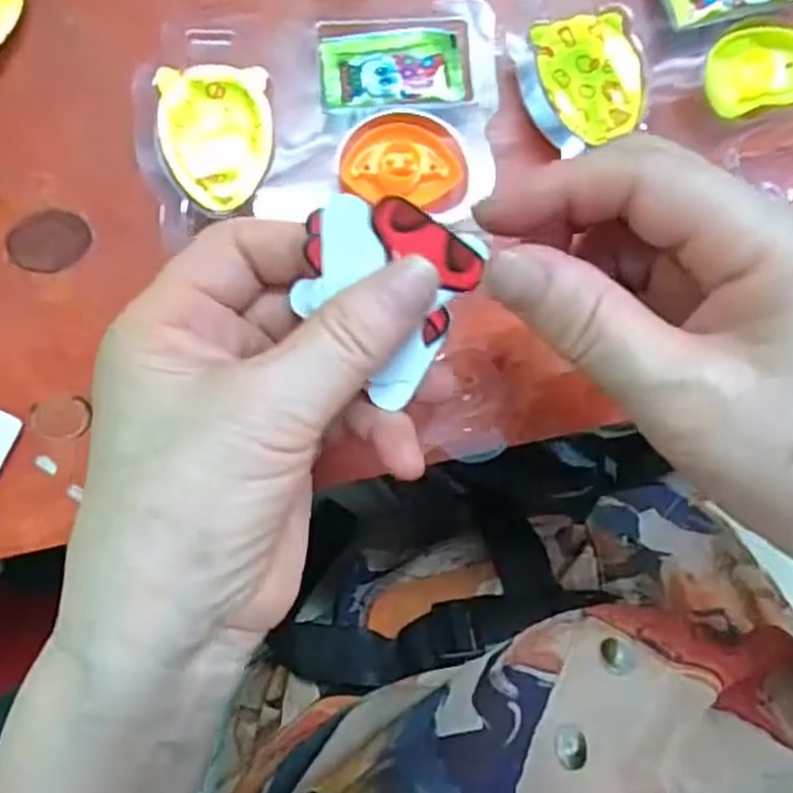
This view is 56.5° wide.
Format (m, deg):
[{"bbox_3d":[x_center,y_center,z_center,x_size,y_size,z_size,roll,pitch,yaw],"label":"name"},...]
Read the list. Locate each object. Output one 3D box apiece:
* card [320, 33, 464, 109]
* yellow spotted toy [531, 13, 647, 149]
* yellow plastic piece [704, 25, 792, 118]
[{"bbox_3d":[-0.002,-0.126,0.285,0.053,0.007,0.028,-3,90,-3],"label":"card"},{"bbox_3d":[0.076,-0.123,0.285,0.041,0.004,0.049,-16,87,-13],"label":"yellow spotted toy"},{"bbox_3d":[0.147,-0.132,0.297,0.042,0.008,0.032,-13,91,-3],"label":"yellow plastic piece"}]

